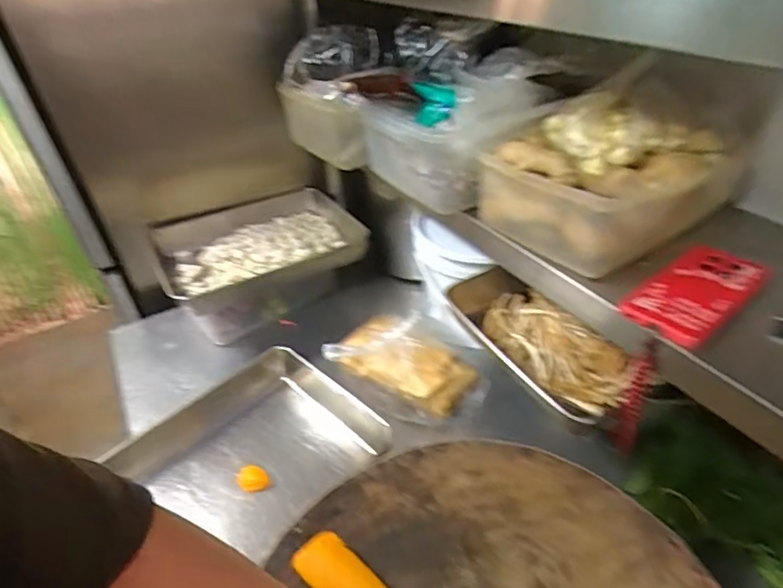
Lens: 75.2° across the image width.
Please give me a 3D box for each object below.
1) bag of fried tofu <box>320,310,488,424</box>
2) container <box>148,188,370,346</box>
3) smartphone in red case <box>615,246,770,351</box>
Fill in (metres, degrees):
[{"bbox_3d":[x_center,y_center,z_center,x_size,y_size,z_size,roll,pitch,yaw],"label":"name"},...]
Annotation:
[{"bbox_3d":[0.024,0.111,0.763,0.217,0.113,0.111,11,40,20],"label":"bag of fried tofu"},{"bbox_3d":[-0.240,-0.051,0.988,0.365,0.150,0.275,-21,40,-19],"label":"container"},{"bbox_3d":[0.298,-0.004,0.496,0.166,0.010,0.075,-28,48,-28],"label":"smartphone in red case"}]

